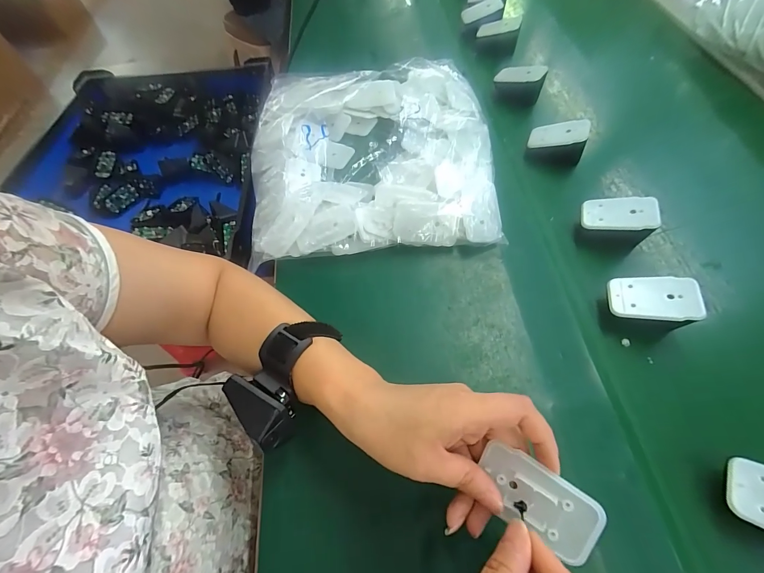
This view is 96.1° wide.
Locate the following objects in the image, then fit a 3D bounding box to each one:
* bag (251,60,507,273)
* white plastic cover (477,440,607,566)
[{"bbox_3d":[-0.021,-0.177,0.445,0.304,0.053,0.308,-4,59,1],"label":"bag"},{"bbox_3d":[0.092,0.128,0.205,0.067,0.009,0.040,25,102,31],"label":"white plastic cover"}]

